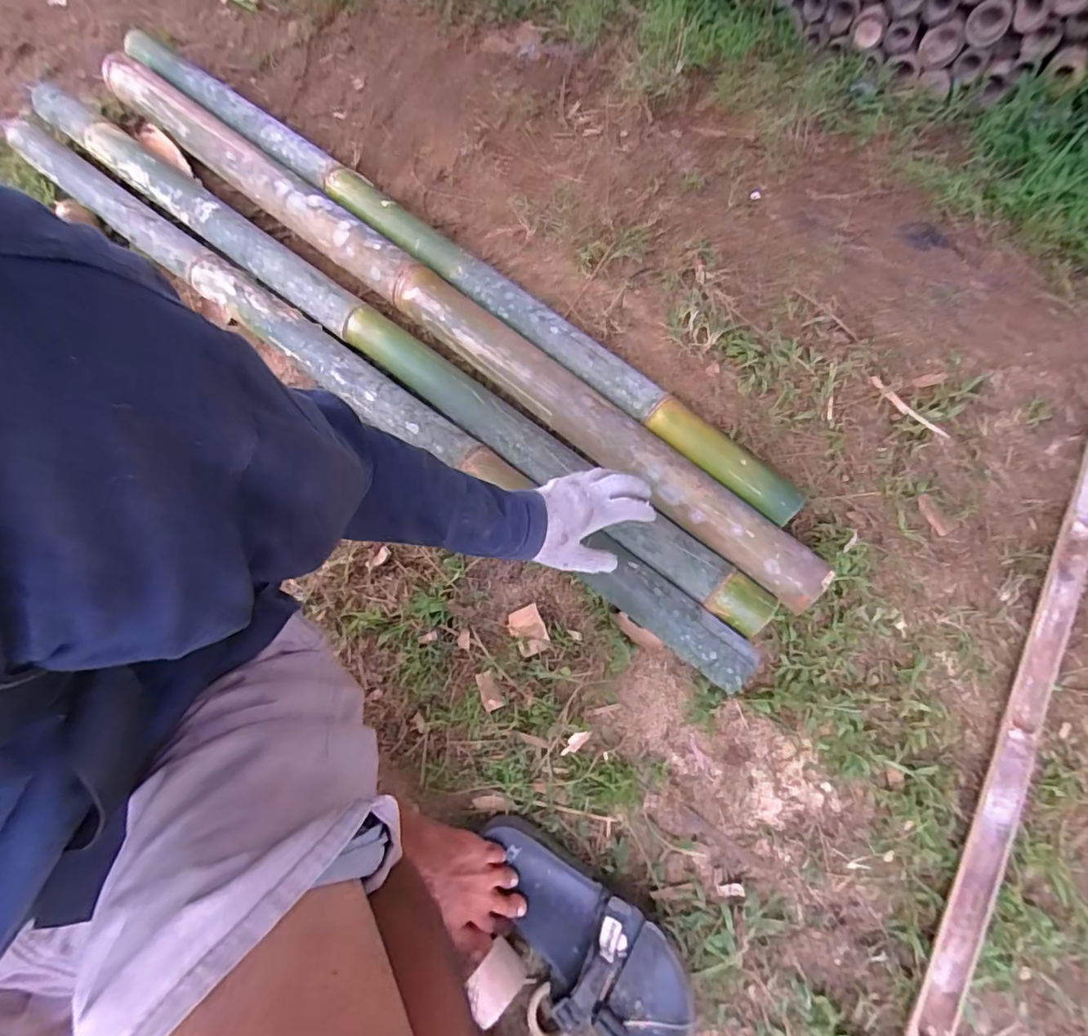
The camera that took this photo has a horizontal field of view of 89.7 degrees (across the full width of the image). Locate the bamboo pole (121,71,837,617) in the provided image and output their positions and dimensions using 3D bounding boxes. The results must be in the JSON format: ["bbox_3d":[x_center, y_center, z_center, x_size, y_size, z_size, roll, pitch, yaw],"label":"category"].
[{"bbox_3d":[-0.172,-0.321,0.837,1.357,0.080,0.087,39,74,12],"label":"bamboo pole"}]

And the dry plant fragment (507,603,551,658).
[{"bbox_3d":[-0.021,0.146,0.712,0.044,0.011,0.061,-21,68,-7],"label":"dry plant fragment"}]

